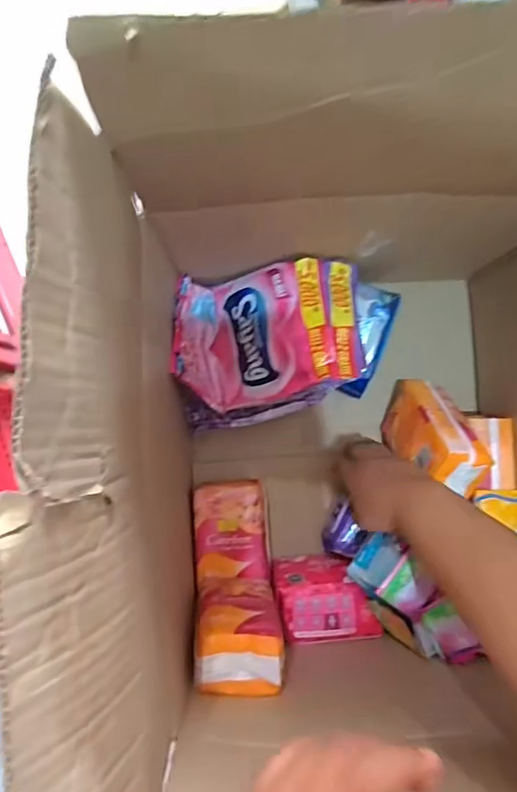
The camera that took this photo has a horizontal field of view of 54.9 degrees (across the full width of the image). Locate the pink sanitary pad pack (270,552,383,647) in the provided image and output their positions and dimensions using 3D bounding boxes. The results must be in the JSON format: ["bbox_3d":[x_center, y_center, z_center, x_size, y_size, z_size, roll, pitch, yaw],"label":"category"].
[{"bbox_3d":[0.073,0.225,0.560,0.103,0.064,0.075,-7,87,-2],"label":"pink sanitary pad pack"}]

